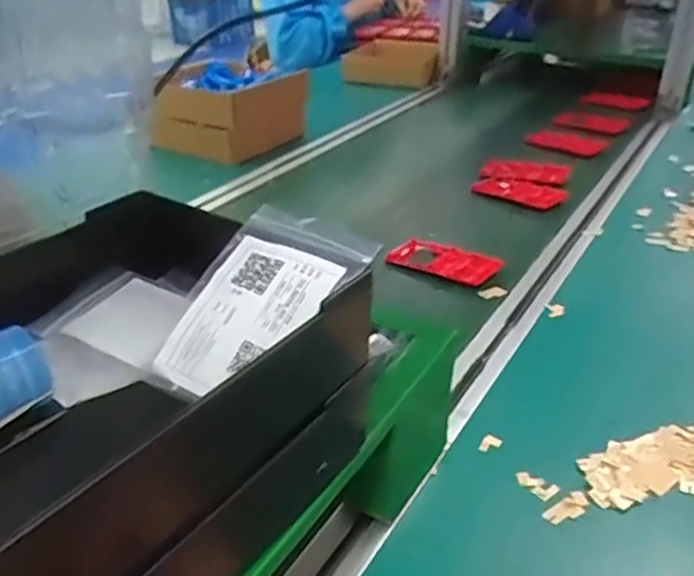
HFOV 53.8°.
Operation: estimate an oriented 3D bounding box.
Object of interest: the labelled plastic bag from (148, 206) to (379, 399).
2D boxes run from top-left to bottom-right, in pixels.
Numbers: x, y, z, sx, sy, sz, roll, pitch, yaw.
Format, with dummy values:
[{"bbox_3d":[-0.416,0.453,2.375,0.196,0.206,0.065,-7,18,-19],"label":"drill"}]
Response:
[{"bbox_3d":[-0.040,0.006,0.312,0.070,0.005,0.098,21,65,30],"label":"labelled plastic bag"}]

